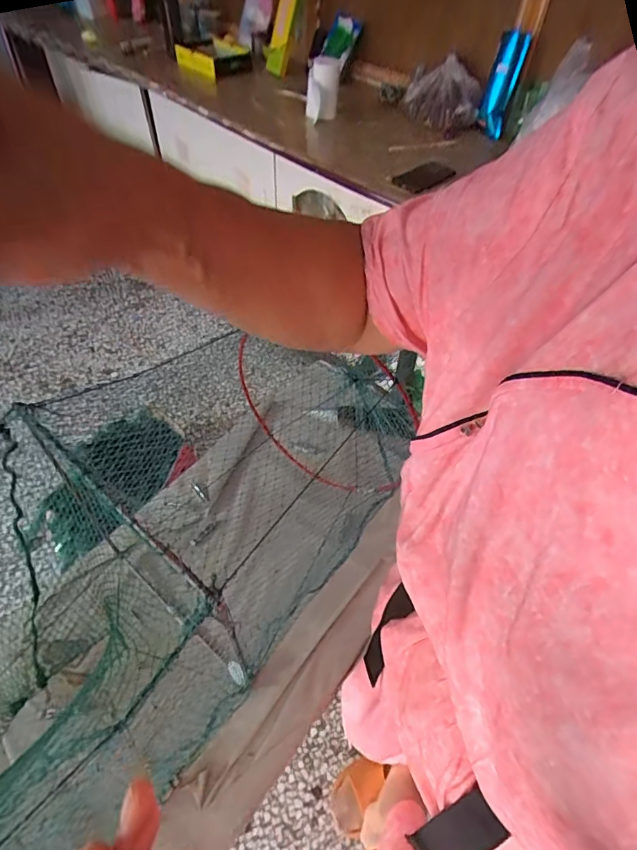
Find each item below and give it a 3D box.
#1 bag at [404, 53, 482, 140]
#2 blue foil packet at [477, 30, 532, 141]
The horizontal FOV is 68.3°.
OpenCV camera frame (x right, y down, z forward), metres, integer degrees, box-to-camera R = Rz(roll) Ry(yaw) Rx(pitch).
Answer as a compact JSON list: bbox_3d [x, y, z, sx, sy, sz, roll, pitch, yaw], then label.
[{"bbox_3d":[0.353,-0.951,1.356,0.196,0.147,0.258,5,50,1],"label":"bag"},{"bbox_3d":[0.482,-0.895,1.242,0.076,0.227,0.022,20,26,17],"label":"blue foil packet"}]

